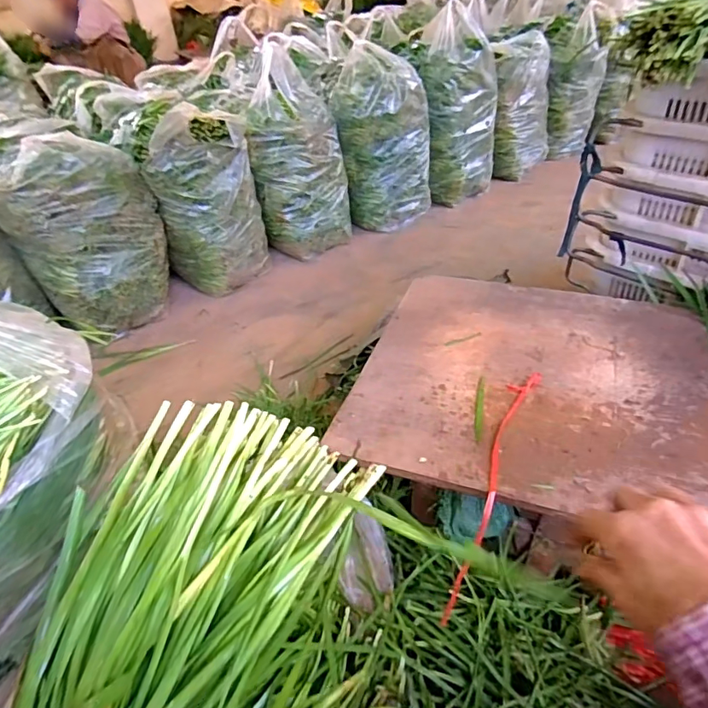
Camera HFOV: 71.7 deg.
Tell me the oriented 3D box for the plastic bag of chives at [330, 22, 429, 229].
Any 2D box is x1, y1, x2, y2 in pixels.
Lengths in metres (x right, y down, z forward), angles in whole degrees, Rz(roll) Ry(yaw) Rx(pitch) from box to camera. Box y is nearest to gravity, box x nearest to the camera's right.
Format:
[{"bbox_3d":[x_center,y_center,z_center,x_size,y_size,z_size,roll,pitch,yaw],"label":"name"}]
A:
[{"bbox_3d":[0.097,-0.759,1.723,0.320,0.532,0.297,-6,39,-2],"label":"plastic bag of chives"}]

